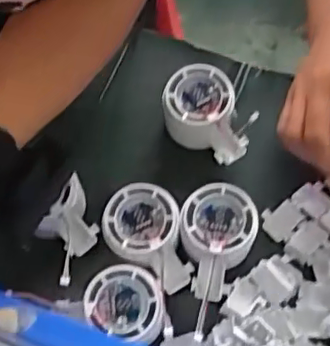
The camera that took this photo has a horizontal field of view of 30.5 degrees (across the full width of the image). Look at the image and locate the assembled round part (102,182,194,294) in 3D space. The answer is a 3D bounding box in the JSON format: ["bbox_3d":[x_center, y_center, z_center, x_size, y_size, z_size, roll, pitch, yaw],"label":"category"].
[{"bbox_3d":[-0.016,0.053,0.477,0.059,0.047,0.083,-15,67,-4],"label":"assembled round part"}]

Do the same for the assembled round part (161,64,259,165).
[{"bbox_3d":[0.038,-0.047,0.517,0.080,0.055,0.055,35,73,15],"label":"assembled round part"}]

